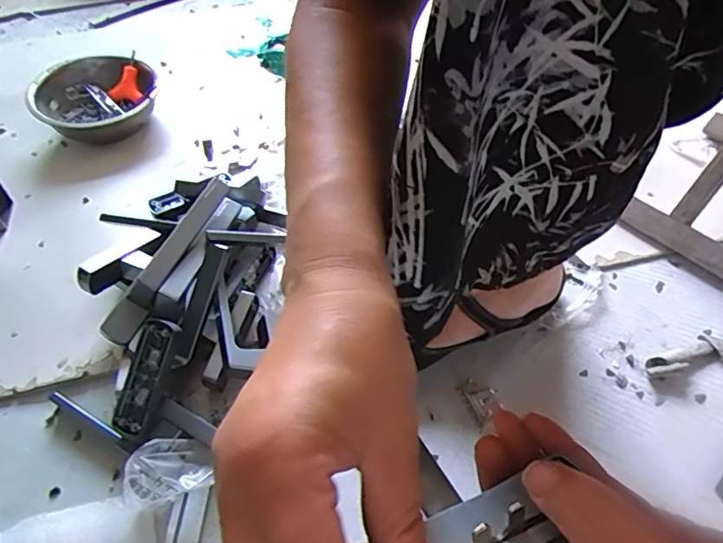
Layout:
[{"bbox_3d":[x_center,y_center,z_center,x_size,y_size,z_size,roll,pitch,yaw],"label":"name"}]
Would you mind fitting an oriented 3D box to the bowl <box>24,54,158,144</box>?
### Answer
[{"bbox_3d":[-0.390,-0.252,0.808,0.164,0.070,0.168,-2,49,3],"label":"bowl"}]

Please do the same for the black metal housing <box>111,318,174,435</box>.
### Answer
[{"bbox_3d":[-0.190,0.092,0.472,0.030,0.011,0.098,18,88,19],"label":"black metal housing"}]

